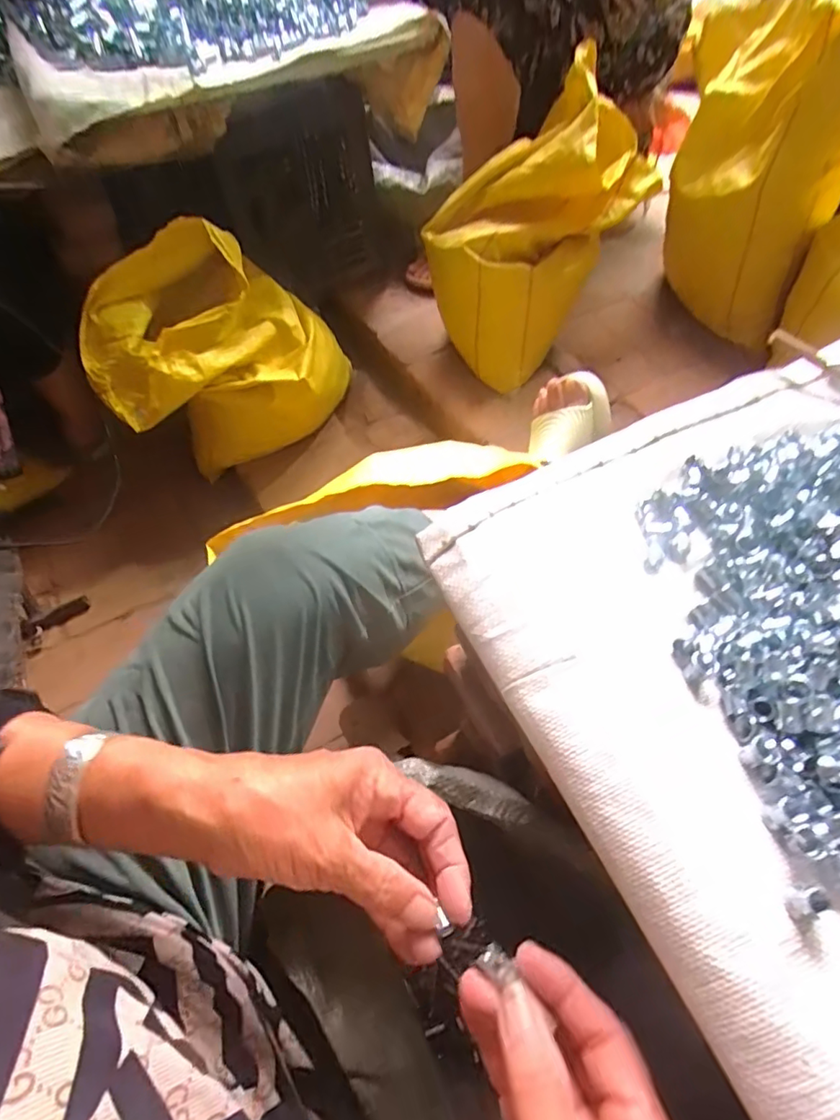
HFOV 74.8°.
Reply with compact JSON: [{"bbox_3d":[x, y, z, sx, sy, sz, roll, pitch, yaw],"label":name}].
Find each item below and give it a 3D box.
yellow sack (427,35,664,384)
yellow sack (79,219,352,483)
[{"bbox_3d":[0.207,-0.593,0.996,0.344,0.372,0.247,-39,64,-23],"label":"yellow sack"},{"bbox_3d":[-0.331,-0.349,0.918,0.387,0.317,0.249,-18,58,-13],"label":"yellow sack"}]

